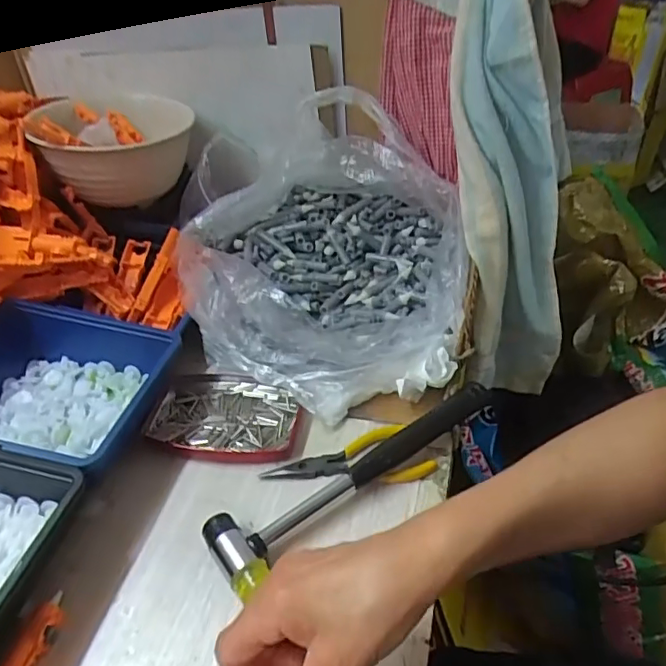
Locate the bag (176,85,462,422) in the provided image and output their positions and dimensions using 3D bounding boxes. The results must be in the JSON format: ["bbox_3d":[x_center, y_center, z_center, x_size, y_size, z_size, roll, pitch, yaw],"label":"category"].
[{"bbox_3d":[-0.018,-0.084,0.533,0.243,0.164,0.328,-14,39,-13],"label":"bag"}]

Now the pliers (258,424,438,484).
[{"bbox_3d":[0.010,0.097,0.412,0.118,0.019,0.049,-12,39,-11],"label":"pliers"}]

